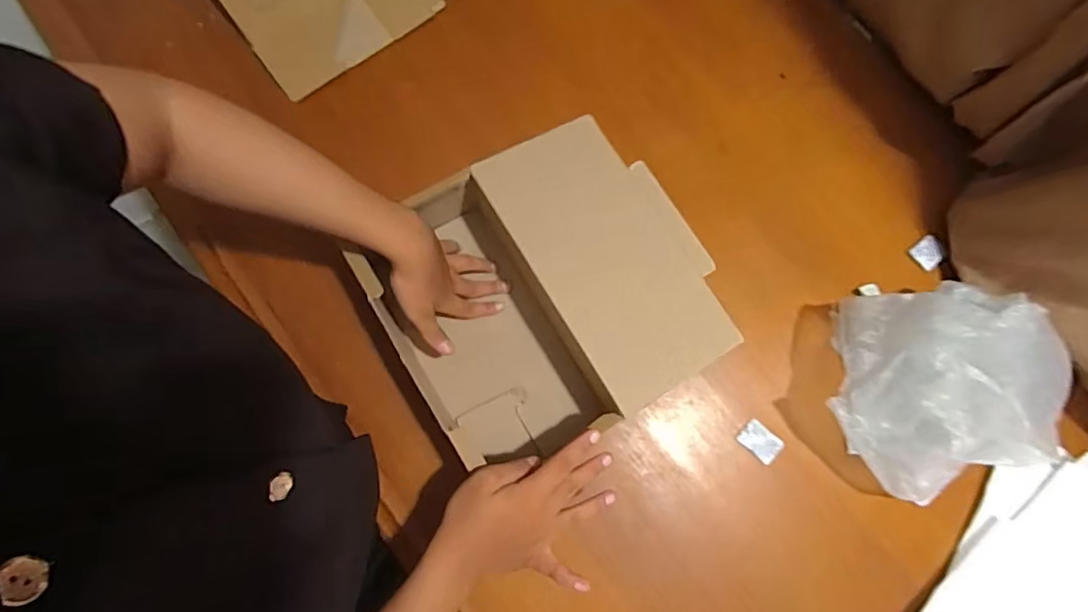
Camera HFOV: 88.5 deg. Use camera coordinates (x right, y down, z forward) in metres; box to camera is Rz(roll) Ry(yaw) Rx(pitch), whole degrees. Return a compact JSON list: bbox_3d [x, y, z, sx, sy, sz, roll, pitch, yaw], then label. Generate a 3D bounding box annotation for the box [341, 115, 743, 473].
[{"bbox_3d":[-0.002,-0.007,0.545,0.291,0.099,0.264,-31,80,-6],"label":"box"}]

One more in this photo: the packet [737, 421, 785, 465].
[{"bbox_3d":[0.223,0.139,0.574,0.042,0.004,0.030,41,82,8],"label":"packet"}]

